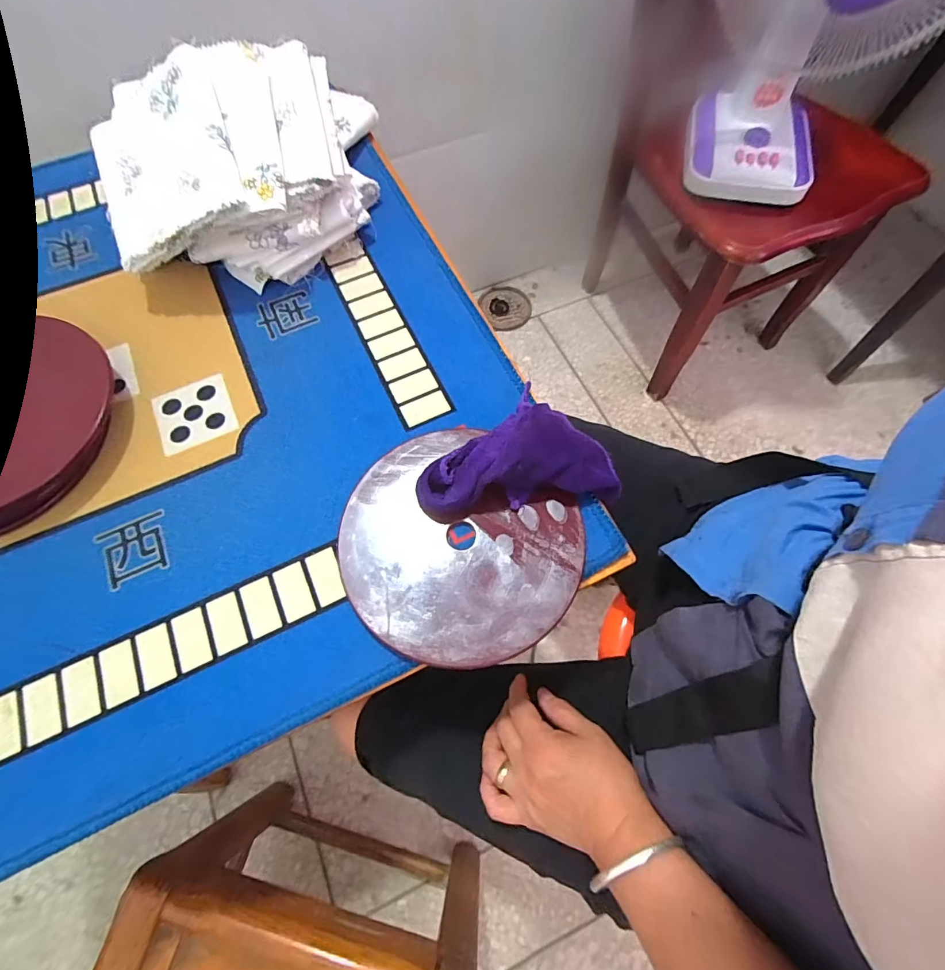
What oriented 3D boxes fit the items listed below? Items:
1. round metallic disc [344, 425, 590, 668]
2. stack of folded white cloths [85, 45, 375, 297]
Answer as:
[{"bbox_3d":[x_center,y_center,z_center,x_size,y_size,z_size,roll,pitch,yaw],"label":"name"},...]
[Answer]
[{"bbox_3d":[-0.013,0.044,0.338,0.176,0.012,0.164,0,68,1],"label":"round metallic disc"},{"bbox_3d":[-0.218,-0.288,0.412,0.226,0.129,0.156,-27,70,-10],"label":"stack of folded white cloths"}]

